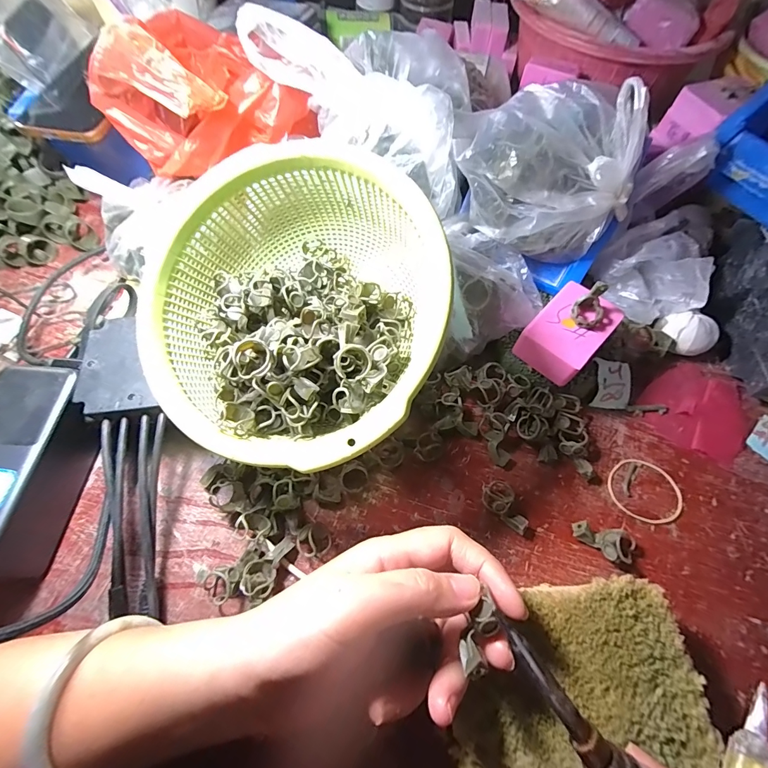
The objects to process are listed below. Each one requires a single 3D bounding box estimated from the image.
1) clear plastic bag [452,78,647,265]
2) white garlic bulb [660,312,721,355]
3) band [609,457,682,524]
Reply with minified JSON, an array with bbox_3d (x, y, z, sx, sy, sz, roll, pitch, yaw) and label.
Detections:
[{"bbox_3d":[0.119,-0.159,0.285,0.136,0.081,0.085,15,64,6],"label":"clear plastic bag"},{"bbox_3d":[0.260,-0.042,0.321,0.034,0.028,0.032,3,64,0],"label":"white garlic bulb"},{"bbox_3d":[0.195,0.079,0.278,0.052,0.004,0.046,27,66,11],"label":"band"}]

